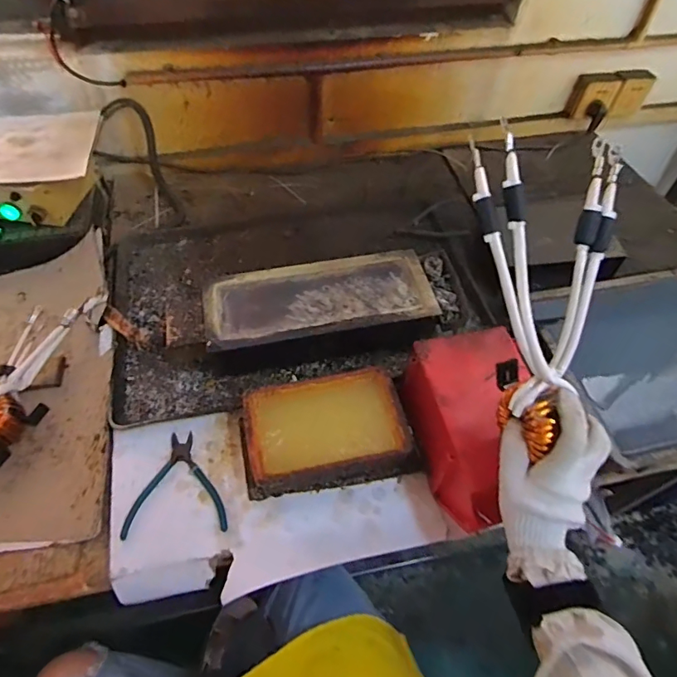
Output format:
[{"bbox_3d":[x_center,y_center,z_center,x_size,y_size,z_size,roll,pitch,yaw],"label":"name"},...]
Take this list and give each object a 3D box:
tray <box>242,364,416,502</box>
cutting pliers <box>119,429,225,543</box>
[{"bbox_3d":[-0.018,0.122,0.633,0.221,0.066,0.139,-11,55,-9],"label":"tray"},{"bbox_3d":[-0.209,0.187,0.620,0.125,0.008,0.133,-4,55,-5],"label":"cutting pliers"}]

